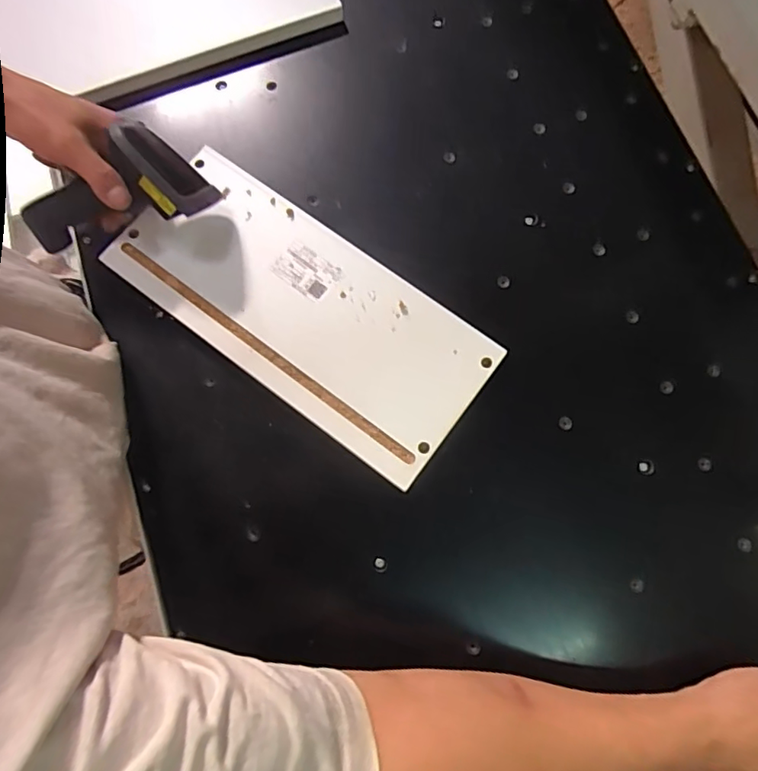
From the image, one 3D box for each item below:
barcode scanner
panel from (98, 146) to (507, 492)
[{"bbox_3d":[-0.226,-0.167,0.471,0.163,0.069,0.070,-6,75,20],"label":"barcode scanner"},{"bbox_3d":[-0.072,-0.070,0.497,0.341,0.019,0.148,36,79,9],"label":"panel"}]

